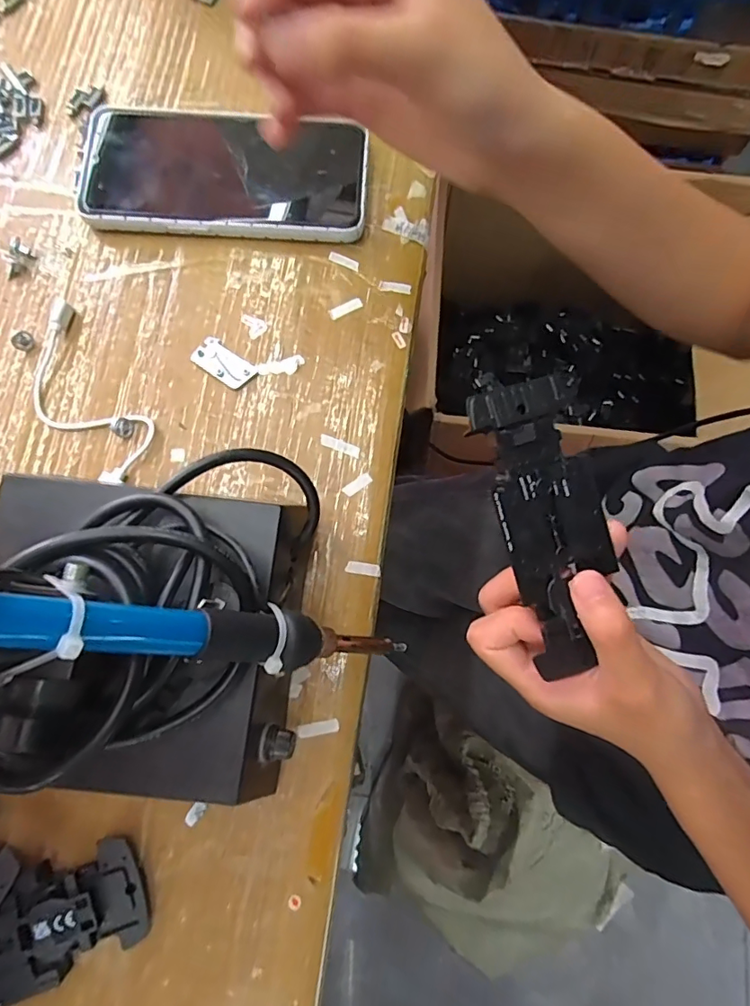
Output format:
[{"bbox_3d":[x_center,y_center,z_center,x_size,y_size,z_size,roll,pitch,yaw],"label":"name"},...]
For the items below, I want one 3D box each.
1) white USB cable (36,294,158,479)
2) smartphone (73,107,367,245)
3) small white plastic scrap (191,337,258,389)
[{"bbox_3d":[-0.162,-0.058,0.279,0.048,0.010,0.107,-36,81,-8],"label":"white USB cable"},{"bbox_3d":[-0.090,-0.196,0.302,0.166,0.019,0.079,4,78,0],"label":"smartphone"},{"bbox_3d":[-0.085,-0.078,0.284,0.034,0.004,0.018,35,80,6],"label":"small white plastic scrap"}]

